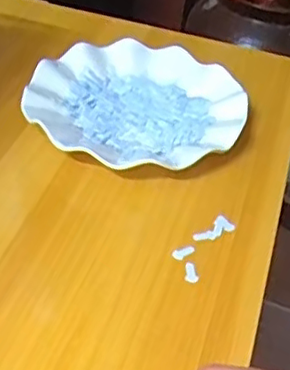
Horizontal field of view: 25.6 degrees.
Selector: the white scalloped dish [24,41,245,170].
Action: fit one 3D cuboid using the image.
[{"bbox_3d":[-0.006,-0.072,0.553,0.180,0.021,0.174,4,40,-3],"label":"white scalloped dish"}]

